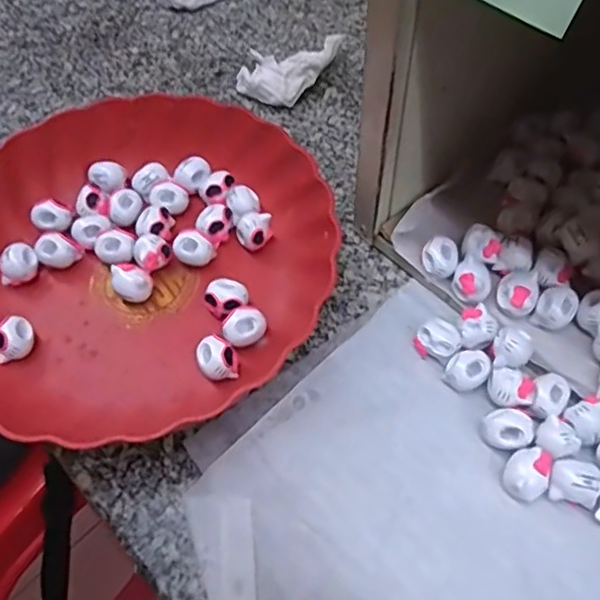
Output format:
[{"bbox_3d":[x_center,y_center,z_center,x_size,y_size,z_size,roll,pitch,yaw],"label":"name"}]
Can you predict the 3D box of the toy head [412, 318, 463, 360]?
[{"bbox_3d":[0.080,0.024,0.343,0.025,0.016,0.021,28,63,19],"label":"toy head"}]

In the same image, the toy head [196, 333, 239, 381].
[{"bbox_3d":[-0.047,0.035,0.340,0.023,0.022,0.024,-1,57,2],"label":"toy head"}]

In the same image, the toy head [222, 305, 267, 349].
[{"bbox_3d":[-0.033,0.016,0.348,0.025,0.013,0.020,-31,61,-16],"label":"toy head"}]

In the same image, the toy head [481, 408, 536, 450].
[{"bbox_3d":[0.109,0.070,0.314,0.025,0.018,0.023,-32,61,-17],"label":"toy head"}]

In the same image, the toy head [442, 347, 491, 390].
[{"bbox_3d":[0.093,0.039,0.332,0.024,0.021,0.020,-25,60,-13],"label":"toy head"}]

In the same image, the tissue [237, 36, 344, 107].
[{"bbox_3d":[-0.011,-0.182,0.467,0.075,0.032,0.059,10,58,9],"label":"tissue"}]

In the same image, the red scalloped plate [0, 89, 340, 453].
[{"bbox_3d":[-0.105,-0.028,0.371,0.242,0.049,0.235,-31,61,-16],"label":"red scalloped plate"}]

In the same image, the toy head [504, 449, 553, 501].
[{"bbox_3d":[0.114,0.090,0.299,0.021,0.019,0.026,20,60,15],"label":"toy head"}]

